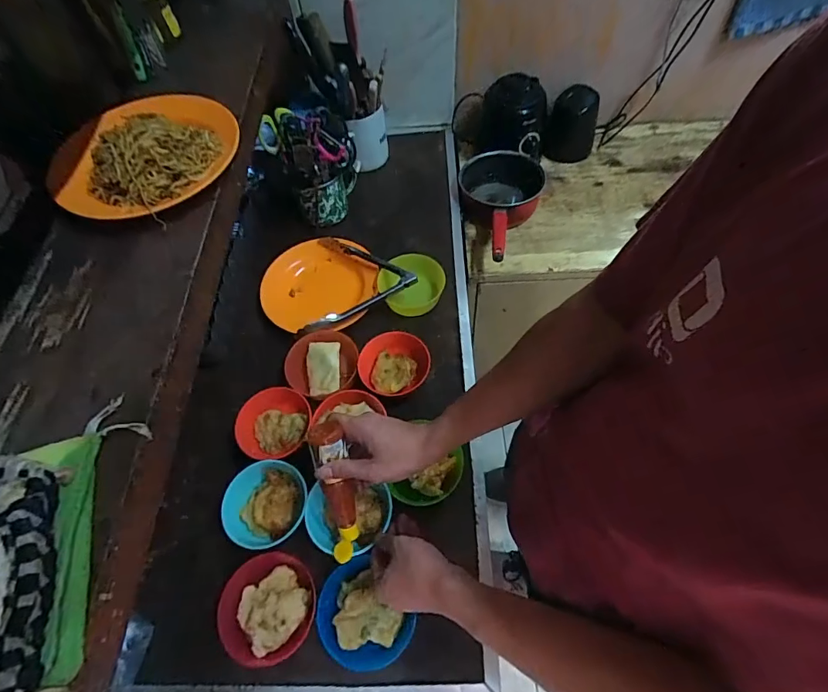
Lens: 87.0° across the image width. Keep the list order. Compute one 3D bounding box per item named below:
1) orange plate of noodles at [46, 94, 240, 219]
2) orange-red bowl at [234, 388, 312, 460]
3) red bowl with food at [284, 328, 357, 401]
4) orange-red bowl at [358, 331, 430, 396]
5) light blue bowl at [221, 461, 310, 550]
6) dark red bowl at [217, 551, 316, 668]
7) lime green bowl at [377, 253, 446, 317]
[{"bbox_3d":[-0.307,-0.230,0.502,0.168,0.042,0.207,30,67,20],"label":"orange plate of noodles"},{"bbox_3d":[-0.212,0.118,0.666,0.113,0.050,0.095,-10,60,-1],"label":"orange-red bowl"},{"bbox_3d":[-0.149,0.039,0.722,0.117,0.062,0.111,-2,60,3],"label":"red bowl with food"},{"bbox_3d":[-0.029,0.035,0.700,0.112,0.054,0.097,-32,63,-13],"label":"orange-red bowl"},{"bbox_3d":[-0.201,0.217,0.599,0.111,0.037,0.108,-21,61,-8],"label":"light blue bowl"},{"bbox_3d":[-0.182,0.325,0.549,0.104,0.047,0.117,-8,60,0],"label":"dark red bowl"},{"bbox_3d":[-0.002,-0.108,0.777,0.118,0.054,0.097,-8,60,0],"label":"lime green bowl"}]

